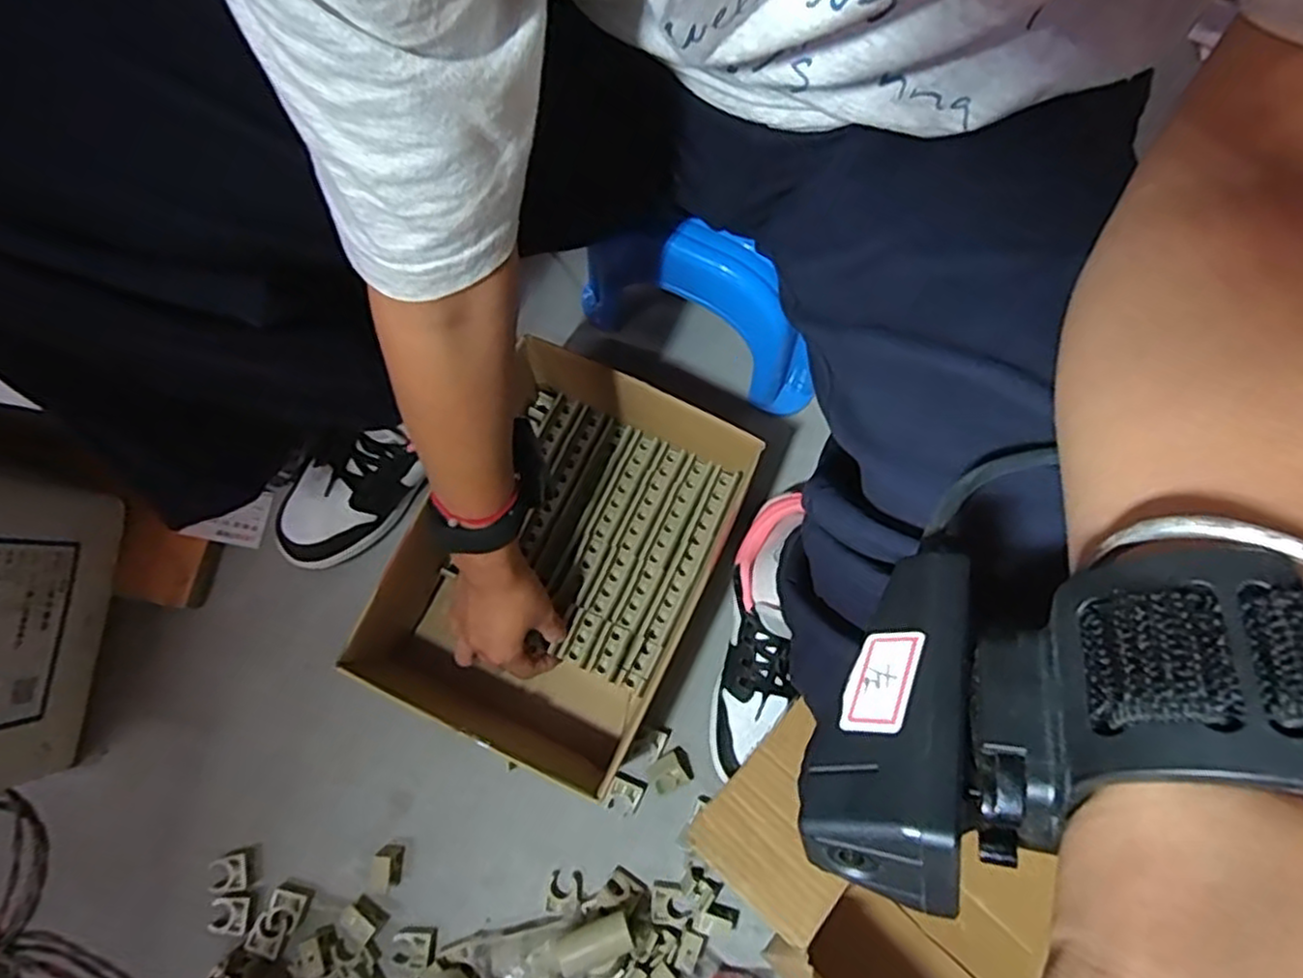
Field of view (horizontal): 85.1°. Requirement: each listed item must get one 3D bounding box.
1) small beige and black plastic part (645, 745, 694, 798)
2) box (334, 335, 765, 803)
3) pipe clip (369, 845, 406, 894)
[{"bbox_3d":[0.016,0.244,0.611,0.038,0.019,0.029,-30,78,-7],"label":"small beige and black plastic part"},{"bbox_3d":[-0.068,0.060,0.598,0.213,0.121,0.298,27,78,7],"label":"box"},{"bbox_3d":[-0.219,0.314,0.587,0.019,0.027,0.030,3,76,1],"label":"pipe clip"}]

